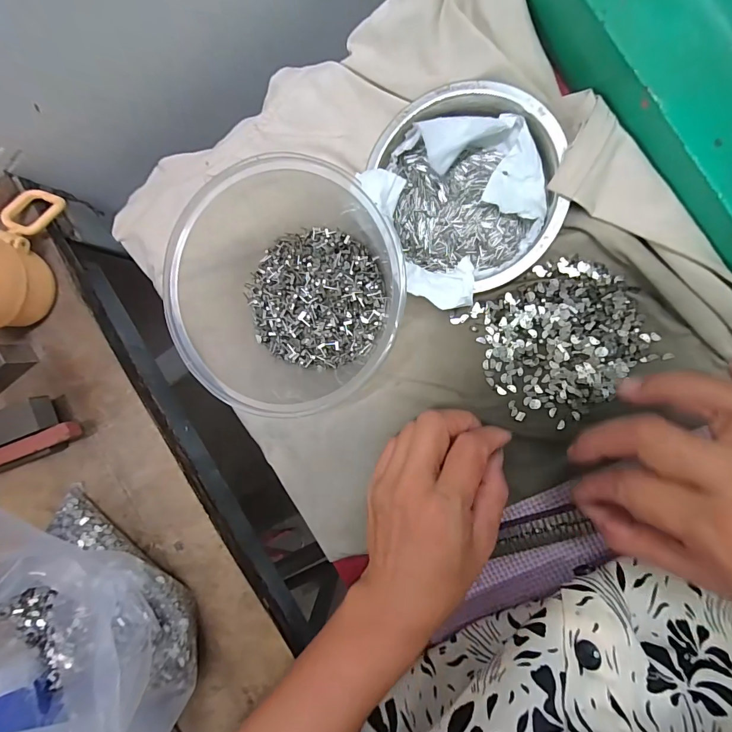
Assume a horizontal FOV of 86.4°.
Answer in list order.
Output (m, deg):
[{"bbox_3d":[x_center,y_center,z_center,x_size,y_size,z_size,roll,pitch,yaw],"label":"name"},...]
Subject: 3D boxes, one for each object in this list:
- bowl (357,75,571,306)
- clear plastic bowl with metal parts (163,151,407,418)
[{"bbox_3d":[0.064,-0.108,0.246,0.107,0.033,0.122,-23,88,8],"label":"bowl"},{"bbox_3d":[-0.049,-0.046,0.246,0.127,0.071,0.131,1,94,12],"label":"clear plastic bowl with metal parts"}]

